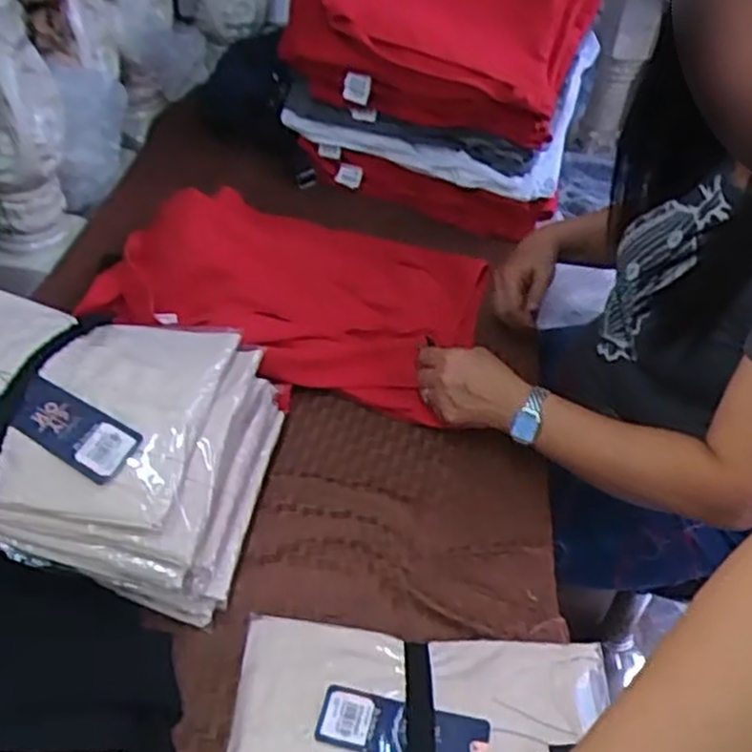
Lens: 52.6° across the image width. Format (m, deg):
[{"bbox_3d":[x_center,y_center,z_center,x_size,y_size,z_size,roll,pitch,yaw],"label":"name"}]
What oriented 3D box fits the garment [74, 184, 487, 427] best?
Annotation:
[{"bbox_3d":[-0.077,-0.122,0.934,0.403,0.088,0.374,20,45,15],"label":"garment"}]

